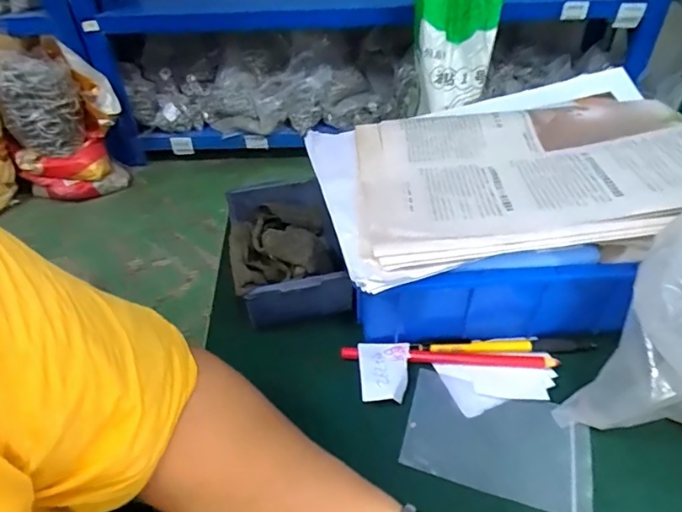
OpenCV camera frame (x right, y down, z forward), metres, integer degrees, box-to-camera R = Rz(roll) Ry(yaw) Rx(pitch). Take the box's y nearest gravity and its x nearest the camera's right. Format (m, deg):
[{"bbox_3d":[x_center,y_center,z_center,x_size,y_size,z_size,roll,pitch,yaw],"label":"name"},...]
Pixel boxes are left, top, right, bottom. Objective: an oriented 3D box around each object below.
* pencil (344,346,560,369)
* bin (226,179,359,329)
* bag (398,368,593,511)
[{"bbox_3d":[0.085,0.082,0.396,0.168,0.008,0.011,3,42,4],"label":"pencil"},{"bbox_3d":[-0.054,-0.012,0.461,0.096,0.064,0.155,-8,42,-7],"label":"bin"},{"bbox_3d":[0.110,0.130,0.348,0.123,0.005,0.078,13,44,16],"label":"bag"}]

